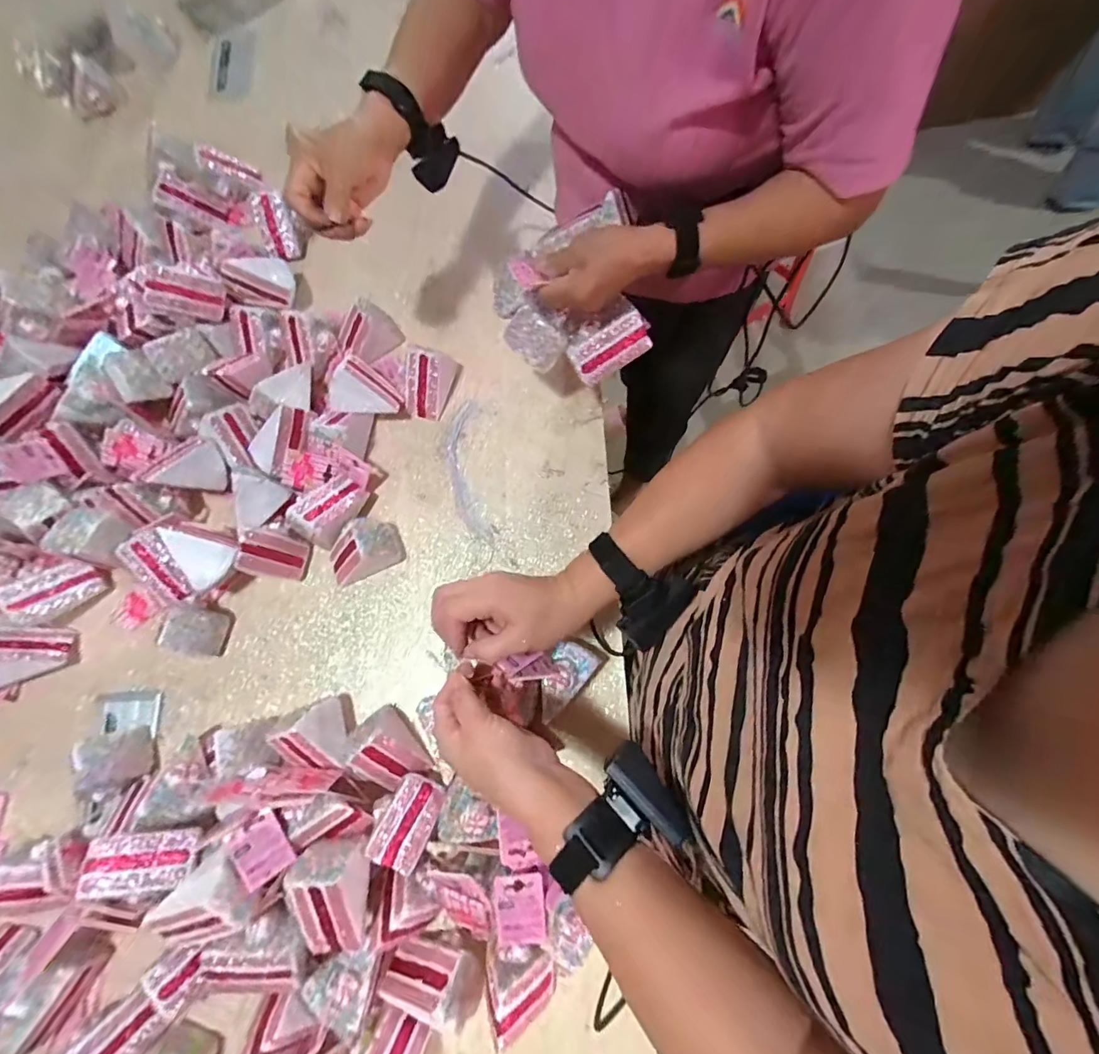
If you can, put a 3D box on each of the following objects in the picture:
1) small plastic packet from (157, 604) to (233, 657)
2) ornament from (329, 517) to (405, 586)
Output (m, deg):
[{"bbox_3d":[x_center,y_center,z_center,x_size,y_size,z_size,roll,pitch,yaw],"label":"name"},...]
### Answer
[{"bbox_3d":[-0.419,0.123,0.580,0.046,0.060,0.053,16,77,8],"label":"small plastic packet"},{"bbox_3d":[-0.230,0.031,0.591,0.093,0.064,0.069,-36,75,-6],"label":"ornament"}]

